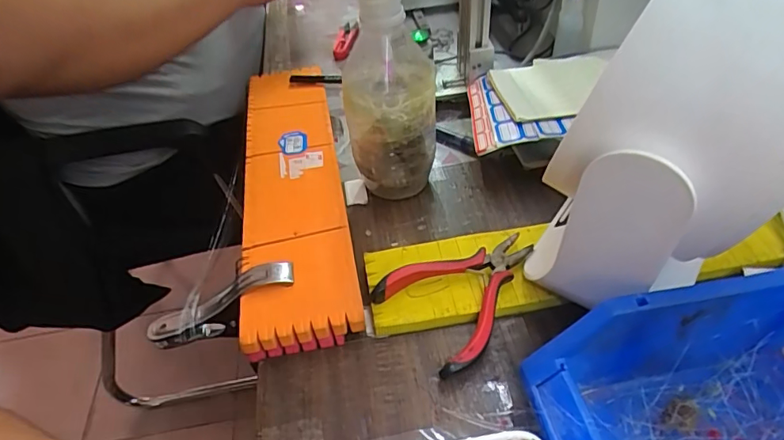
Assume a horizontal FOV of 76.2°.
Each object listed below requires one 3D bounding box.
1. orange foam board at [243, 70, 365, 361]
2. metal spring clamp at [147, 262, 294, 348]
[{"bbox_3d":[-0.097,-0.058,0.470,0.086,0.021,0.363,-12,38,-3],"label":"orange foam board"},{"bbox_3d":[-0.124,0.062,0.370,0.117,0.034,0.020,-31,45,11],"label":"metal spring clamp"}]

